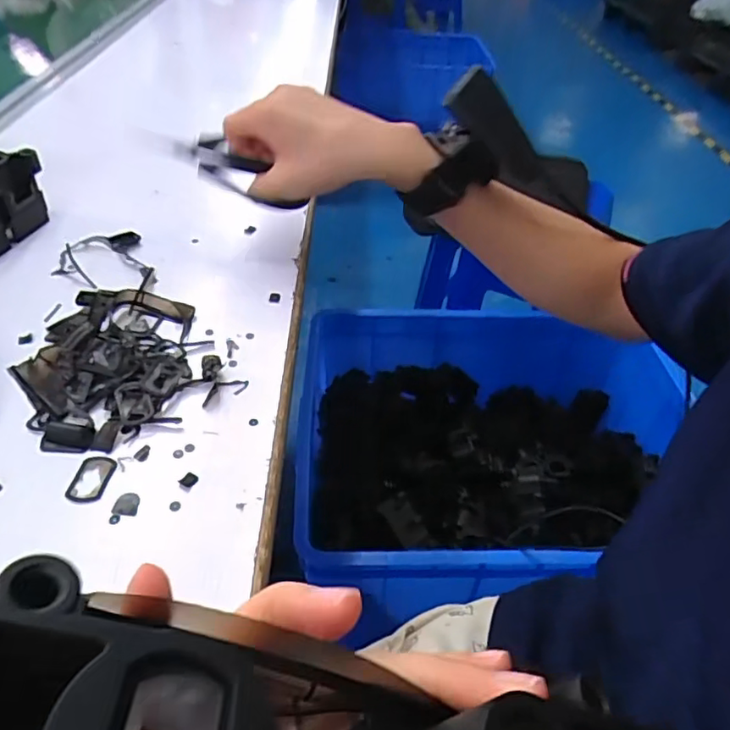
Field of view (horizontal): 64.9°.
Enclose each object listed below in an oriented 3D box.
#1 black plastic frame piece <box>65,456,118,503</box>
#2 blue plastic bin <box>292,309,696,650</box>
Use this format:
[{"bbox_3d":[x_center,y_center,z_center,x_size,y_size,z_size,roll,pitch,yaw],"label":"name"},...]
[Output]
[{"bbox_3d":[-0.126,0.051,0.263,0.018,0.004,0.026,7,43,3],"label":"black plastic frame piece"},{"bbox_3d":[0.187,0.144,0.891,0.561,0.205,0.459,-1,42,-4],"label":"blue plastic bin"}]

